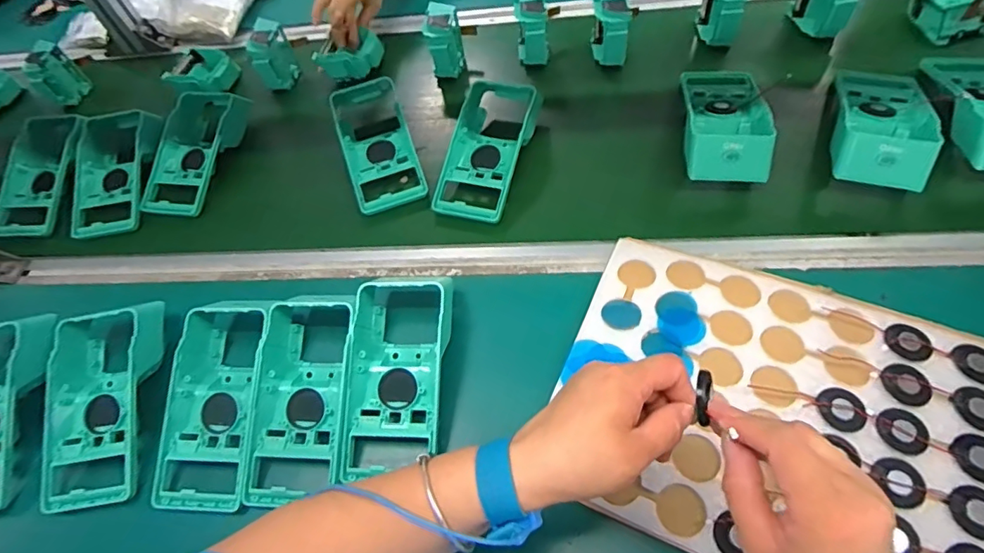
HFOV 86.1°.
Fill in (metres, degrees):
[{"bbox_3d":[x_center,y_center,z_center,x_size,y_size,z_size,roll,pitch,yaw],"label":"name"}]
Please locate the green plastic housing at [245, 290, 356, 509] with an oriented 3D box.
[{"bbox_3d":[-0.166,0.099,0.466,0.089,0.056,0.183,-1,56,4],"label":"green plastic housing"}]

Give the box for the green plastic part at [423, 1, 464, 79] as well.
[{"bbox_3d":[-0.063,-0.310,0.700,0.043,0.075,0.081,-6,56,1],"label":"green plastic part"}]

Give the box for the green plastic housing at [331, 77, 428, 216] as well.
[{"bbox_3d":[-0.138,-0.160,0.637,0.078,0.030,0.184,-17,69,-6],"label":"green plastic housing"}]

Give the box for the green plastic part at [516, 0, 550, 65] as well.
[{"bbox_3d":[0.054,-0.327,0.694,0.047,0.075,0.064,-5,56,2],"label":"green plastic part"}]

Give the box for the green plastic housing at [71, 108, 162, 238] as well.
[{"bbox_3d":[-0.490,-0.139,0.689,0.102,0.061,0.180,2,57,6],"label":"green plastic housing"}]

